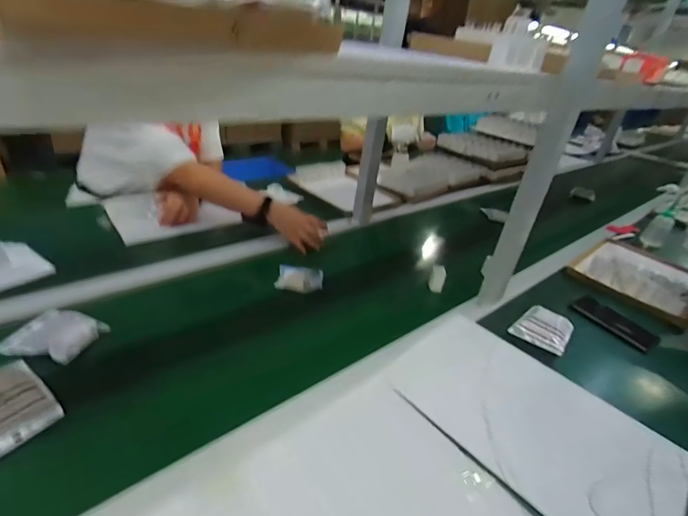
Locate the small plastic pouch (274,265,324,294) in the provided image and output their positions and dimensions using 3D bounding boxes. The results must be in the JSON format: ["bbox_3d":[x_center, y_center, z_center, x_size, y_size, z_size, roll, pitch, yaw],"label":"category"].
[{"bbox_3d":[-0.097,0.045,0.825,0.099,0.028,0.067,6,31,-3],"label":"small plastic pouch"}]

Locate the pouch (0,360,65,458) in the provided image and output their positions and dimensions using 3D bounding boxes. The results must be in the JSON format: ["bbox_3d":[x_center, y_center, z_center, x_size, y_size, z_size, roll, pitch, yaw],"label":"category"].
[{"bbox_3d":[-0.457,0.197,0.497,0.131,0.033,0.095,26,36,28],"label":"pouch"}]

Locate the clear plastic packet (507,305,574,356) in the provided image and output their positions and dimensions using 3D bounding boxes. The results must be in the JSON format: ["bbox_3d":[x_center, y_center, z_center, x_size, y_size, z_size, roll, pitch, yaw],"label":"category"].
[{"bbox_3d":[0.402,0.141,0.752,0.099,0.033,0.104,28,36,30],"label":"clear plastic packet"}]

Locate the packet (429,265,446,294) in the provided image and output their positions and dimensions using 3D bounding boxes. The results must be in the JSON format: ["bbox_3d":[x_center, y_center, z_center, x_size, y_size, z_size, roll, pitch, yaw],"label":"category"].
[{"bbox_3d":[0.222,0.050,0.882,0.007,0.067,0.040,-3,18,-37],"label":"packet"}]

